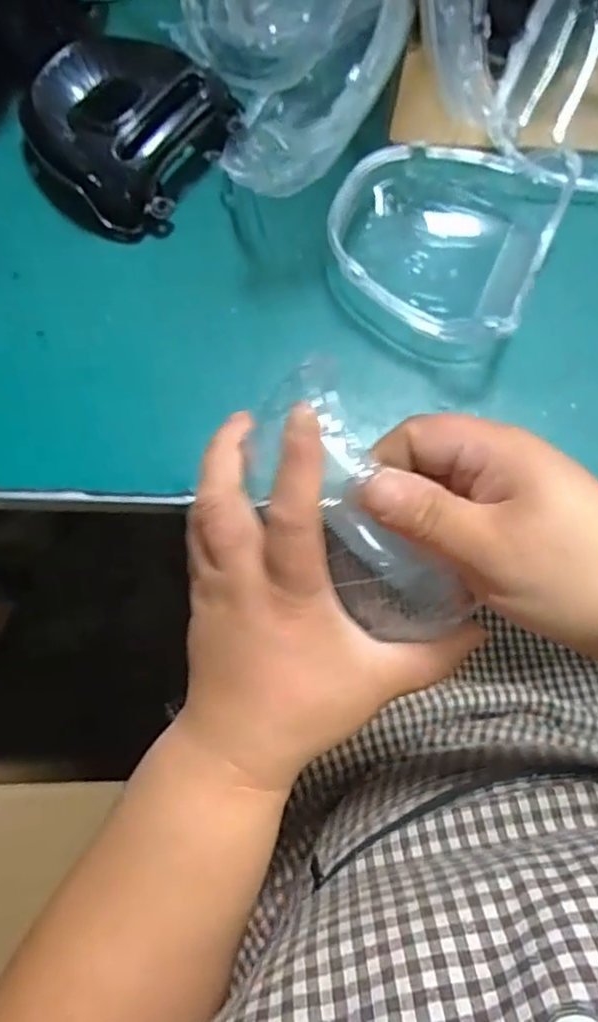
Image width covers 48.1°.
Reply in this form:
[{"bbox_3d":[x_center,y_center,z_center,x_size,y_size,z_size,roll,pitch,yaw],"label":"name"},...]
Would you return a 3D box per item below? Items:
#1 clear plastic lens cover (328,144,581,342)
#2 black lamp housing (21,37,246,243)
[{"bbox_3d":[0.088,-0.173,0.424,0.129,0.048,0.135,23,74,9],"label":"clear plastic lens cover"},{"bbox_3d":[-0.119,-0.263,0.461,0.129,0.041,0.124,38,77,13],"label":"black lamp housing"}]

